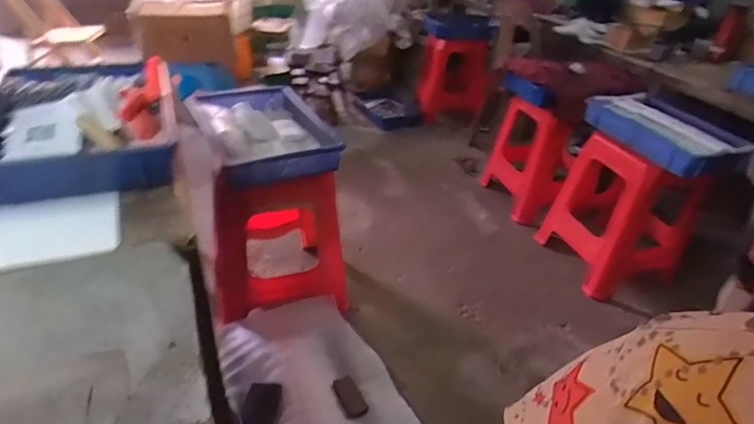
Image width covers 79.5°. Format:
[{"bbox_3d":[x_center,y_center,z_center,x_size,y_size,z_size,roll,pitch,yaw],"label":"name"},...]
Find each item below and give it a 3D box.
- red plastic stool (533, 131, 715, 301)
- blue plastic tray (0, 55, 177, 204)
[{"bbox_3d":[0.831,-0.003,1.540,0.321,0.450,0.318,-13,38,-23],"label":"red plastic stool"},{"bbox_3d":[-0.517,-0.147,0.789,0.302,0.081,0.367,-13,38,-22],"label":"blue plastic tray"}]

